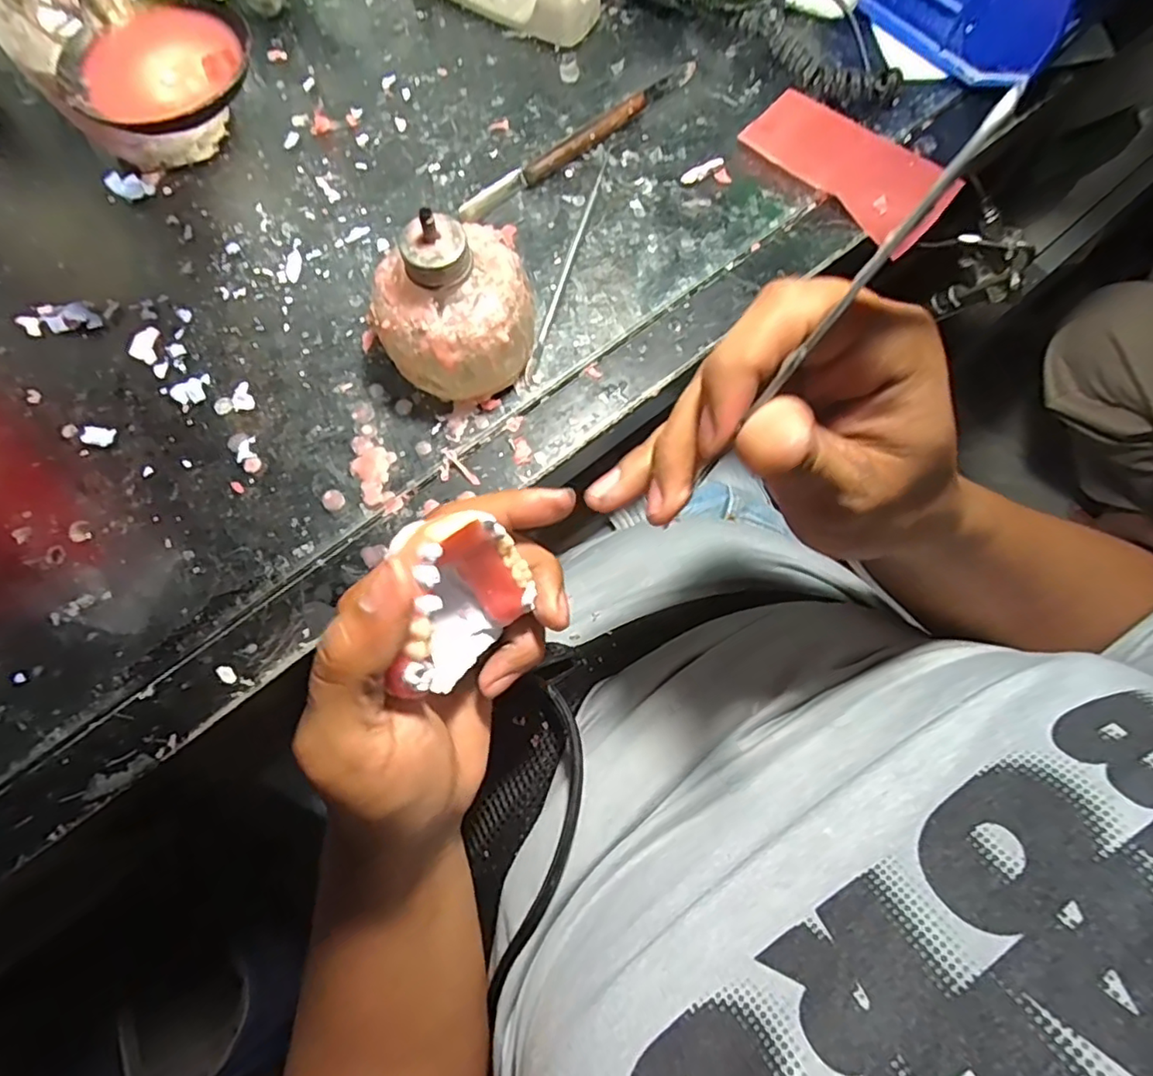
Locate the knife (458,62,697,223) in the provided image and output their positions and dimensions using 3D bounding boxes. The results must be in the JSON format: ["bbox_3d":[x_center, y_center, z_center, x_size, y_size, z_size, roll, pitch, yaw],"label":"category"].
[{"bbox_3d":[0.003,-0.234,0.354,0.171,0.012,0.014,-37,79,-10],"label":"knife"}]

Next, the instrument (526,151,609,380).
[{"bbox_3d":[-0.004,-0.154,0.334,0.005,0.004,0.155,15,76,2],"label":"instrument"}]

